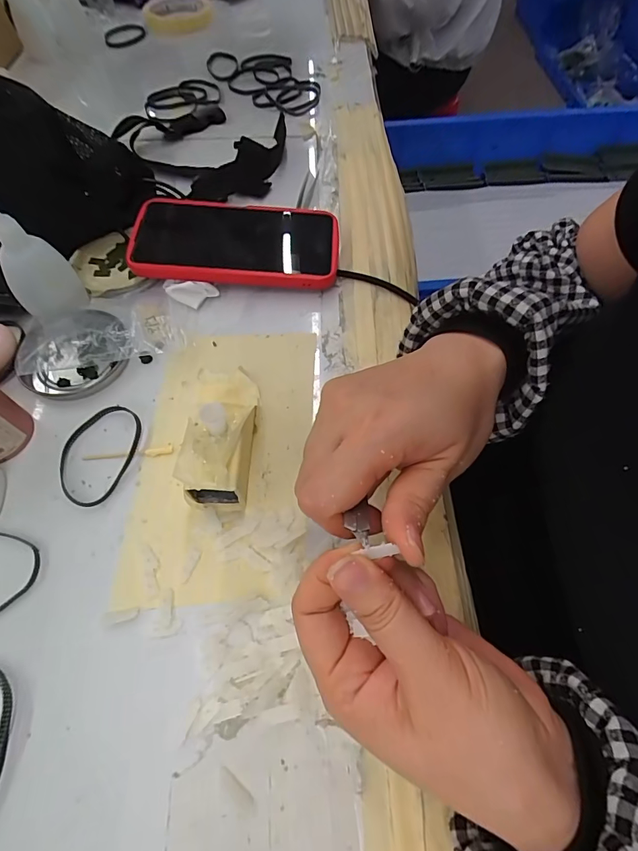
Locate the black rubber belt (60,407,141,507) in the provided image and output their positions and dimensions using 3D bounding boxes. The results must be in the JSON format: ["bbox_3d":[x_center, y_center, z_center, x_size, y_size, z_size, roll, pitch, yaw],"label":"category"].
[{"bbox_3d":[-0.147,0.016,0.276,0.047,0.008,0.070,16,61,10],"label":"black rubber belt"}]

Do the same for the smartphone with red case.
[{"bbox_3d":[-0.068,-0.155,0.350,0.165,0.016,0.084,2,63,-3],"label":"smartphone with red case"}]

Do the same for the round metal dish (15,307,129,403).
[{"bbox_3d":[-0.182,-0.059,0.308,0.075,0.020,0.073,0,59,1],"label":"round metal dish"}]

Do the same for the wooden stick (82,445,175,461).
[{"bbox_3d":[-0.127,0.019,0.277,0.058,0.004,0.007,-6,61,-5],"label":"wooden stick"}]

